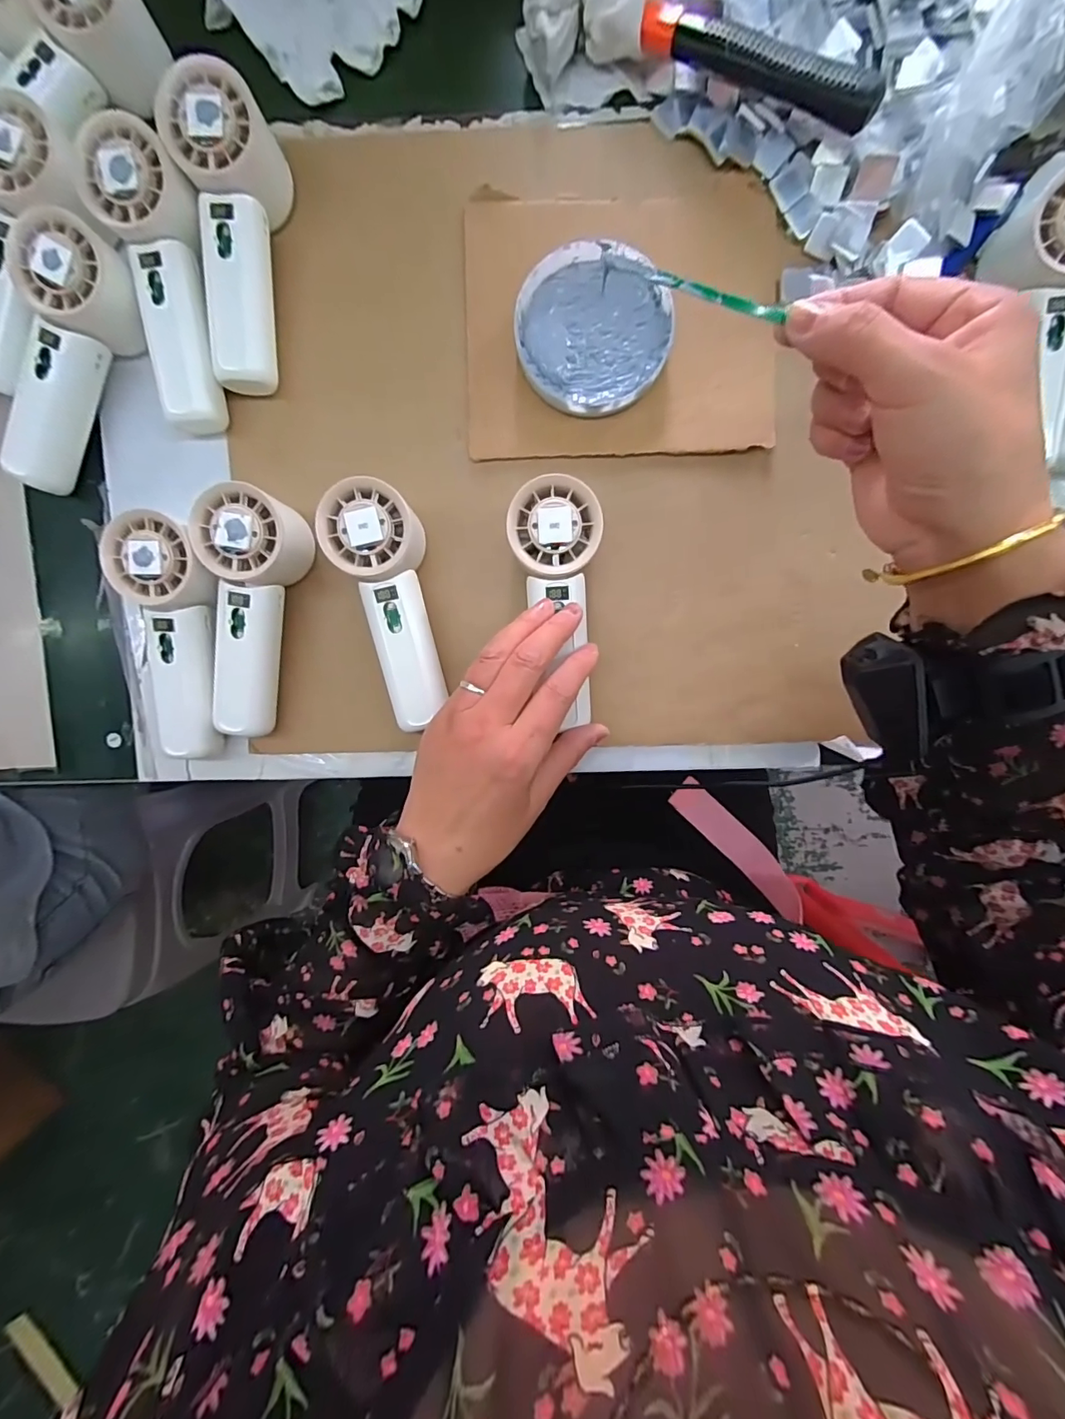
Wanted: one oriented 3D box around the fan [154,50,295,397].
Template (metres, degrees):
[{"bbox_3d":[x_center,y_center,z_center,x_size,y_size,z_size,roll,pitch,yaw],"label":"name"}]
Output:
[{"bbox_3d":[-0.183,-0.290,0.312,0.055,0.047,0.158,-1,96,2],"label":"fan"}]

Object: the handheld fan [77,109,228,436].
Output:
[{"bbox_3d":[-0.225,-0.266,0.315,0.059,0.042,0.160,-13,95,3],"label":"handheld fan"}]

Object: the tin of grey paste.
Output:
[{"bbox_3d":[0.041,-0.247,0.329,0.099,0.013,0.099,0,92,0],"label":"tin of grey paste"}]

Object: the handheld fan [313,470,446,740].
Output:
[{"bbox_3d":[-0.094,-0.066,0.334,0.052,0.052,0.152,-8,92,0],"label":"handheld fan"}]

